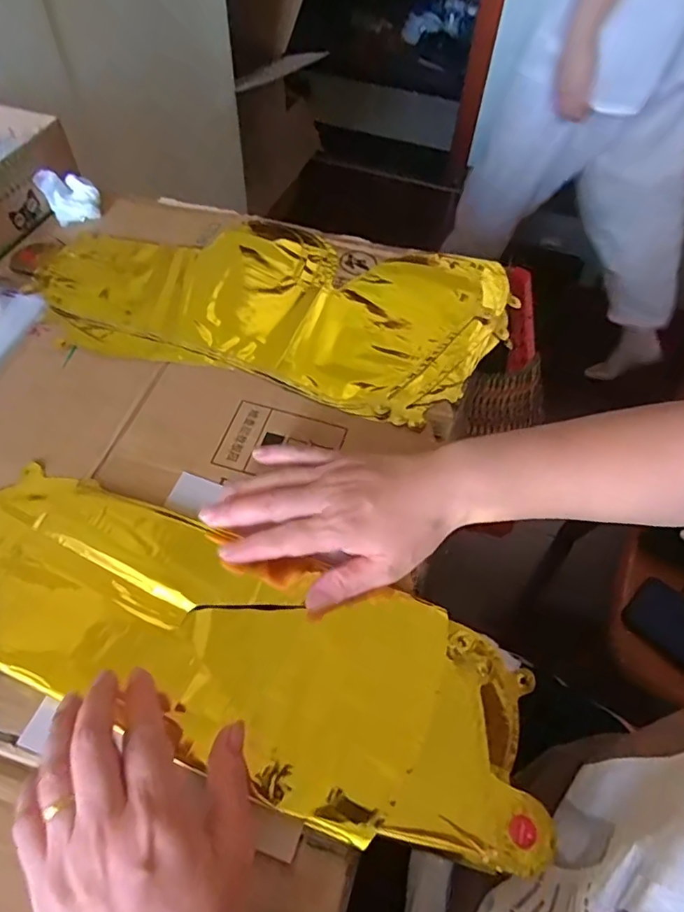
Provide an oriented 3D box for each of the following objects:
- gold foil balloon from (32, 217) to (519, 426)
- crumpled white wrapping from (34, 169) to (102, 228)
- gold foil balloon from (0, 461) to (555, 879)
[{"bbox_3d":[-0.066,-0.148,0.528,0.422,0.023,0.213,12,56,8],"label":"gold foil balloon"},{"bbox_3d":[-0.278,-0.269,0.577,0.051,0.039,0.032,-24,59,-17],"label":"crumpled white wrapping"},{"bbox_3d":[-0.080,0.113,0.356,0.415,0.018,0.132,21,57,8],"label":"gold foil balloon"}]

